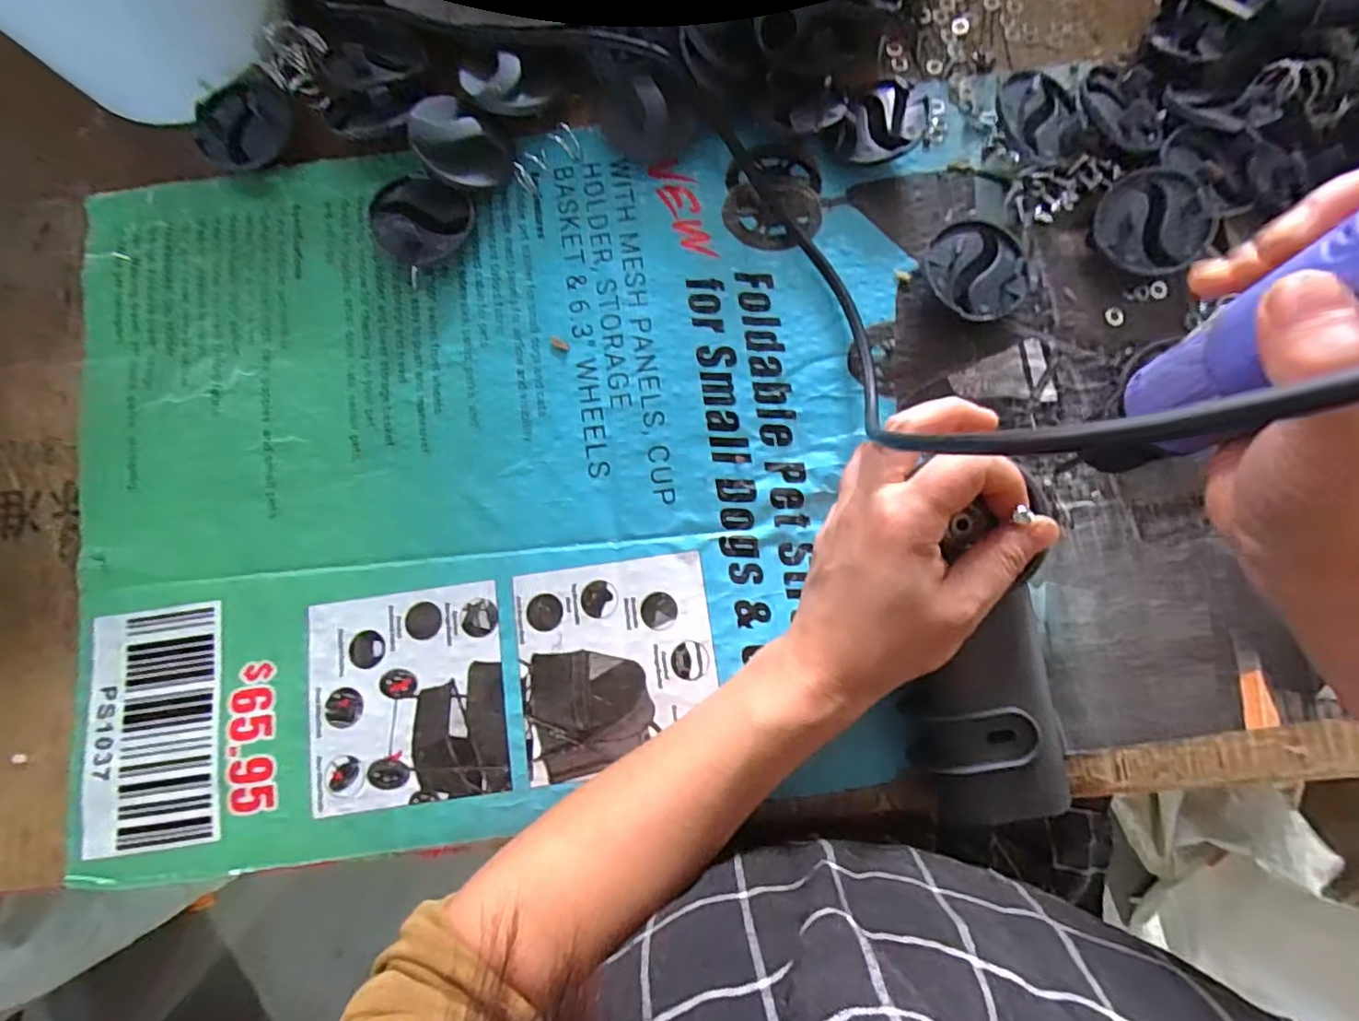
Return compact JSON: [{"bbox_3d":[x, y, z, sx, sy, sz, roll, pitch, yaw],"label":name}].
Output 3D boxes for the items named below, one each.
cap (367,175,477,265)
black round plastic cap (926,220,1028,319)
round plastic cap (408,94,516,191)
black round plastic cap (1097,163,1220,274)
[{"bbox_3d":[-0.148,-0.163,0.332,0.054,0.017,0.050,0,80,2],"label":"cap"},{"bbox_3d":[0.160,-0.129,0.319,0.053,0.018,0.054,0,80,2],"label":"black round plastic cap"},{"bbox_3d":[-0.124,-0.208,0.333,0.048,0.029,0.050,0,80,2],"label":"round plastic cap"},{"bbox_3d":[0.259,-0.157,0.319,0.052,0.021,0.056,0,80,2],"label":"black round plastic cap"}]

